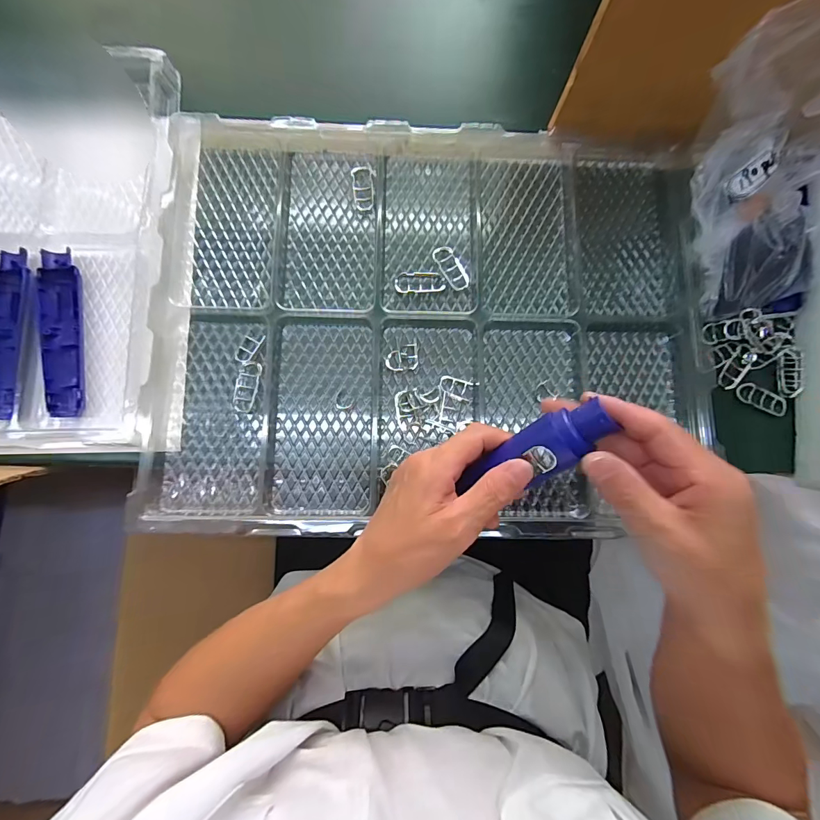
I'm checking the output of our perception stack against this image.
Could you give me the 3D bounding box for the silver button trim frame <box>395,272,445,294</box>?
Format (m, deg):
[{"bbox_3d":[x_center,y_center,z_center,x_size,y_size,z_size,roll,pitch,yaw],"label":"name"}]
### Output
[{"bbox_3d":[0.011,-0.137,0.427,0.053,0.004,0.024,0,81,-2],"label":"silver button trim frame"}]

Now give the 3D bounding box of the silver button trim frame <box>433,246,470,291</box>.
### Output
[{"bbox_3d":[0.044,-0.153,0.428,0.024,0.004,0.055,-29,83,-6],"label":"silver button trim frame"}]

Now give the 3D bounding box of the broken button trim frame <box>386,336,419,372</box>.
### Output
[{"bbox_3d":[-0.008,-0.058,0.409,0.033,0.004,0.035,-3,81,-3],"label":"broken button trim frame"}]

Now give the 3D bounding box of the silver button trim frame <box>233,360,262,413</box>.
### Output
[{"bbox_3d":[-0.162,-0.023,0.397,0.023,0.005,0.051,9,81,-1],"label":"silver button trim frame"}]

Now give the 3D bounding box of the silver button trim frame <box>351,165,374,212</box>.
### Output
[{"bbox_3d":[-0.051,-0.243,0.434,0.025,0.006,0.055,-9,78,10],"label":"silver button trim frame"}]

